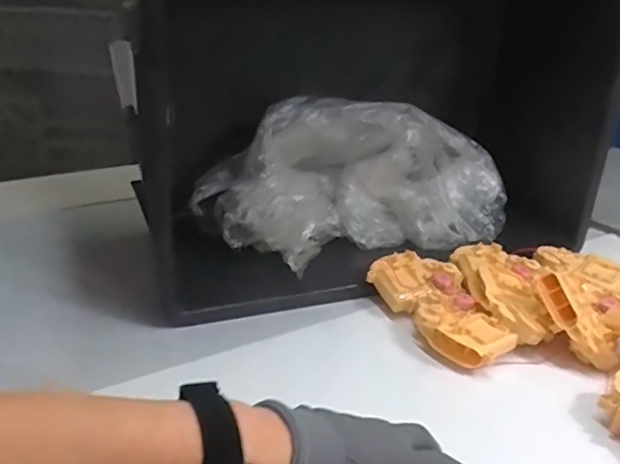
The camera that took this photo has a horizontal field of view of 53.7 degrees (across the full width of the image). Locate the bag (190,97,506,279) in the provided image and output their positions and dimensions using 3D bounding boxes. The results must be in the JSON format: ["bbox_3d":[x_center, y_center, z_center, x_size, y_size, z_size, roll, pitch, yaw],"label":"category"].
[{"bbox_3d":[0.073,-0.061,0.715,0.393,0.150,0.157,-8,27,-22],"label":"bag"}]

